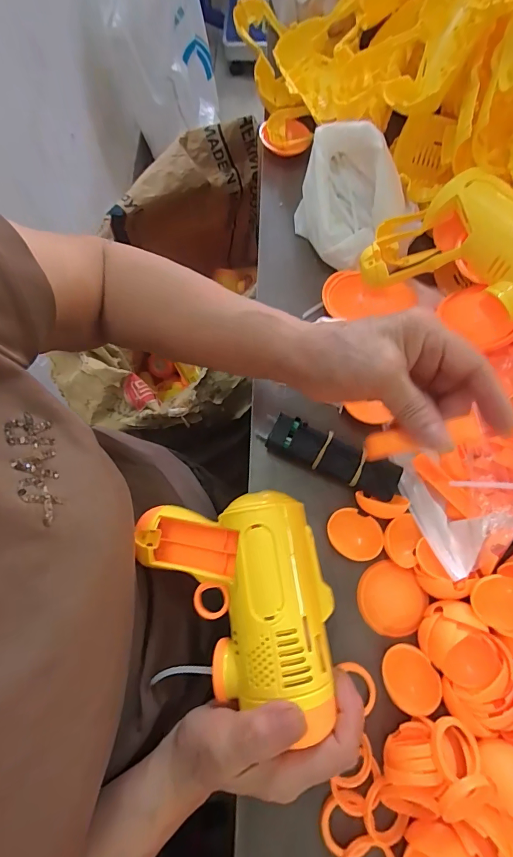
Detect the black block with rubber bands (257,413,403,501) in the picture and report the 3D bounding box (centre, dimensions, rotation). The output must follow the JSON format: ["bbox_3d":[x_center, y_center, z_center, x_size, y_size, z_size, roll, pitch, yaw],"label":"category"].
[{"bbox_3d":[0.061,0.023,0.312,0.112,0.019,0.032,24,76,7],"label":"black block with rubber bands"}]

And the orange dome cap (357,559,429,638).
[{"bbox_3d":[0.102,0.130,0.290,0.046,0.012,0.050,0,74,1],"label":"orange dome cap"}]

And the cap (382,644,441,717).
[{"bbox_3d":[0.109,0.177,0.268,0.036,0.011,0.043,-34,69,15],"label":"cap"}]

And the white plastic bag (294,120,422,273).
[{"bbox_3d":[0.092,-0.213,0.354,0.105,0.064,0.112,8,74,3],"label":"white plastic bag"}]

